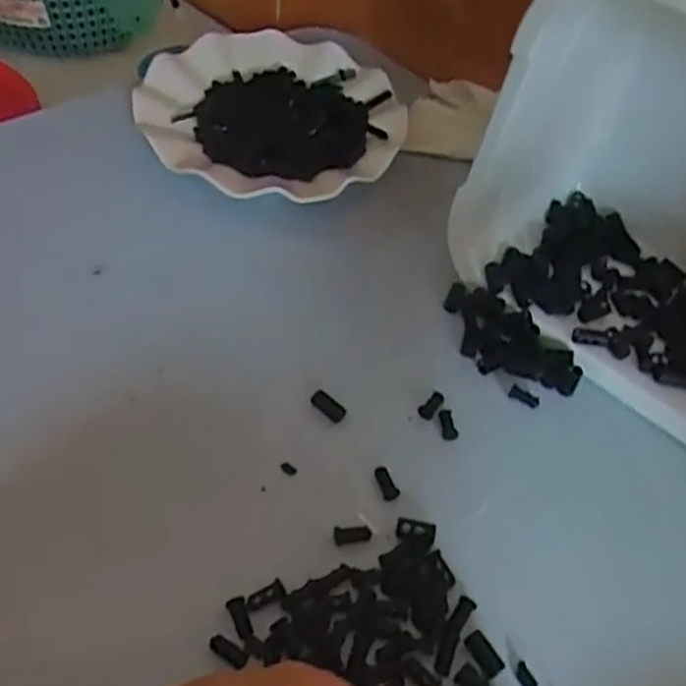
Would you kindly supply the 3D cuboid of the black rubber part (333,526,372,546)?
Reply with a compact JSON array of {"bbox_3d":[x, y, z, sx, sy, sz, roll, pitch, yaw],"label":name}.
[{"bbox_3d":[0.004,0.087,0.327,0.017,0.004,0.007,-6,50,-11],"label":"black rubber part"}]

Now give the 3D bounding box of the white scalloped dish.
[{"bbox_3d":[-0.049,-0.160,0.491,0.181,0.030,0.164,10,49,2],"label":"white scalloped dish"}]

